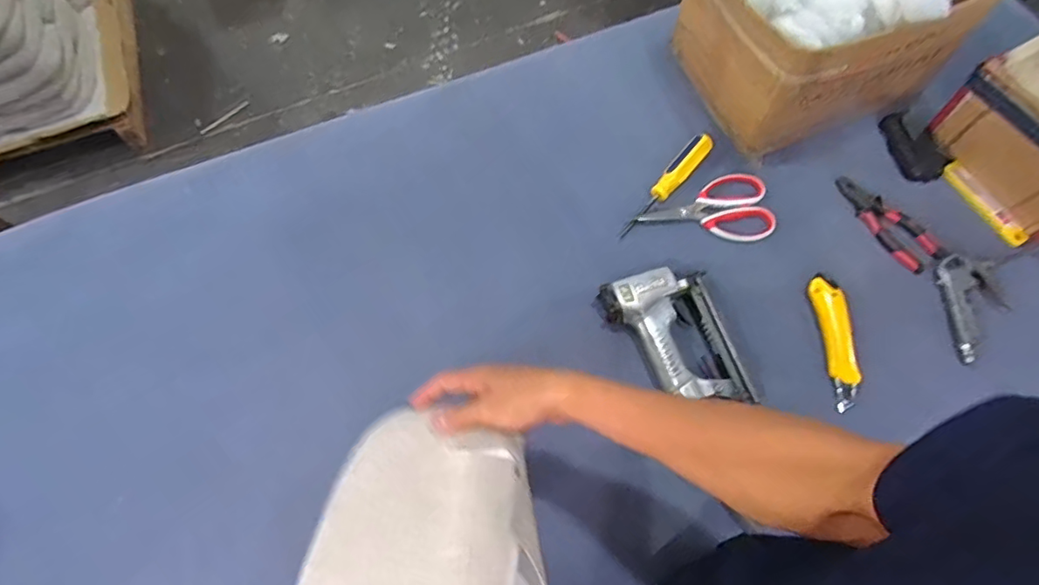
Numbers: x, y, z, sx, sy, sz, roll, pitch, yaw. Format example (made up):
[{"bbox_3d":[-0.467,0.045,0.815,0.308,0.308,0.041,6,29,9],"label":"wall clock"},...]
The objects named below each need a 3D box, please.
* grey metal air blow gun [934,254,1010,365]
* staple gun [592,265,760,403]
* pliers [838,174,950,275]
[{"bbox_3d":[0.556,0.019,0.674,0.074,0.021,0.134,1,67,3],"label":"grey metal air blow gun"},{"bbox_3d":[0.185,0.058,0.671,0.135,0.041,0.174,-14,67,-3],"label":"staple gun"},{"bbox_3d":[0.480,-0.092,0.728,0.058,0.013,0.154,-37,70,-12],"label":"pliers"}]

